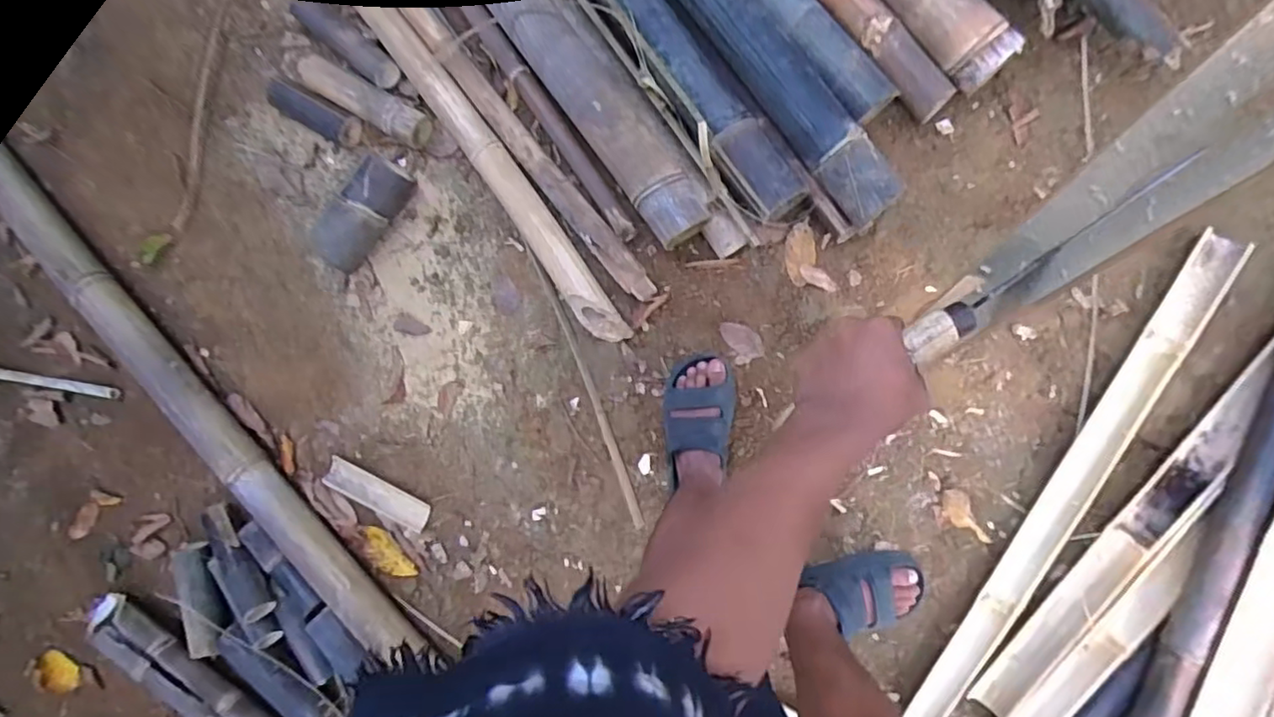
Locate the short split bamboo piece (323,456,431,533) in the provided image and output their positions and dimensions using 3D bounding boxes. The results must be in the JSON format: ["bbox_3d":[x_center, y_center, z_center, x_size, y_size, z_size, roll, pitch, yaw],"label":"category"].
[{"bbox_3d":[-0.503,0.266,1.244,0.210,0.023,0.057,28,102,10],"label":"short split bamboo piece"}]

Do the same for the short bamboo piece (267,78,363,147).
[{"bbox_3d":[-0.605,-0.458,1.201,0.205,0.053,0.063,28,102,10],"label":"short bamboo piece"}]

